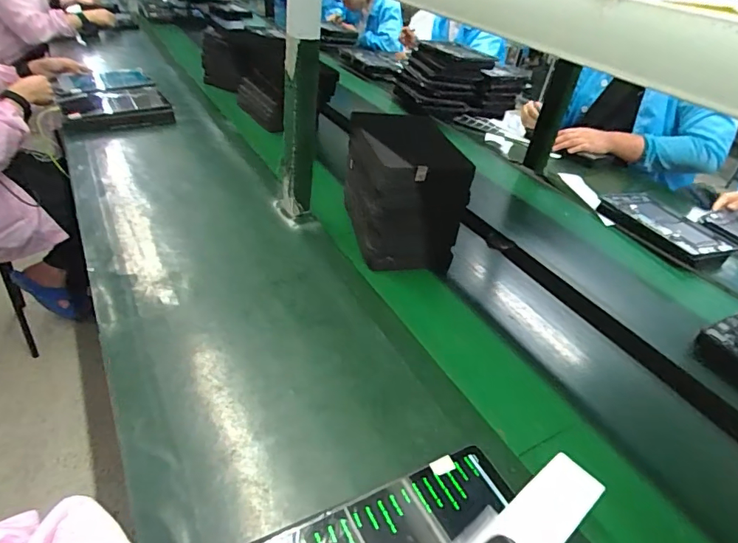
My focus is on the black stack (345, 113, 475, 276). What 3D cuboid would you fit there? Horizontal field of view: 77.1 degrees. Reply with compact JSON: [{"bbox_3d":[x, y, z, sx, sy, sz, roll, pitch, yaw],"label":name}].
[{"bbox_3d":[0.045,-0.146,0.875,0.185,0.226,0.231,-8,41,-22],"label":"black stack"}]

